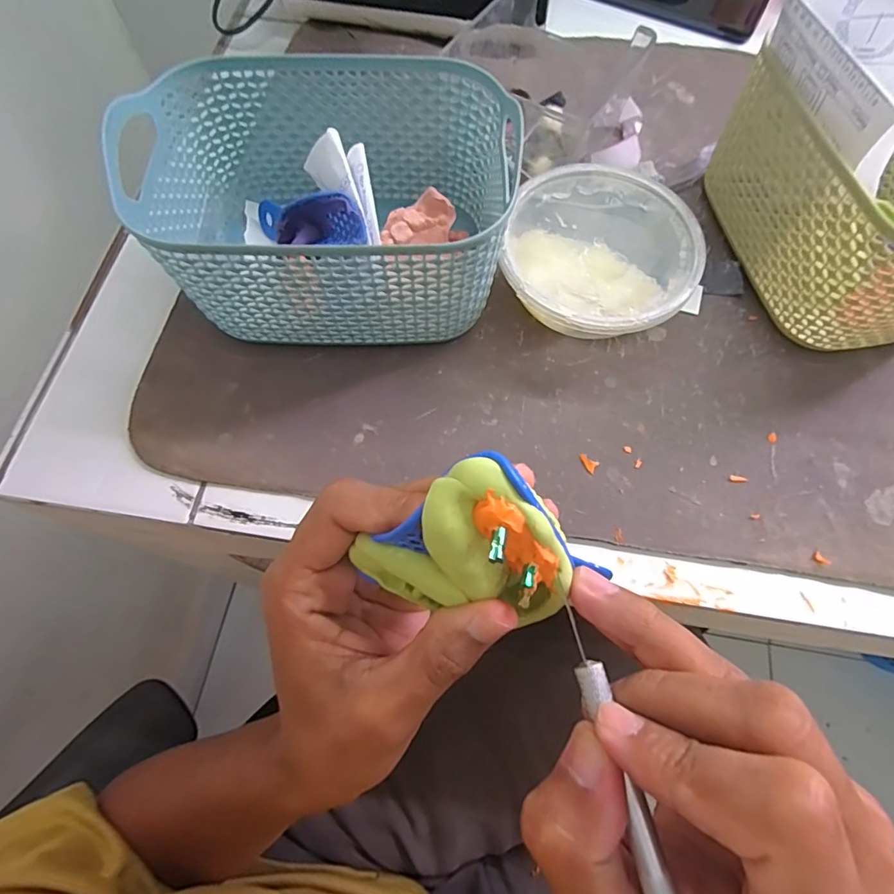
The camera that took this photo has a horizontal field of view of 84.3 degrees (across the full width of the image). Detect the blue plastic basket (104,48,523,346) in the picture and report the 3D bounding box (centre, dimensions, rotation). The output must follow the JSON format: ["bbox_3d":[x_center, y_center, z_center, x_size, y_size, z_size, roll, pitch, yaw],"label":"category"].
[{"bbox_3d":[-0.057,-0.117,0.254,0.163,0.084,0.119,-1,68,-2],"label":"blue plastic basket"}]

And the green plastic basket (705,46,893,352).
[{"bbox_3d":[0.227,-0.129,0.259,0.117,0.074,0.140,-10,70,-4],"label":"green plastic basket"}]

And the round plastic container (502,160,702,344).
[{"bbox_3d":[0.080,-0.099,0.268,0.096,0.040,0.103,0,68,-1],"label":"round plastic container"}]

